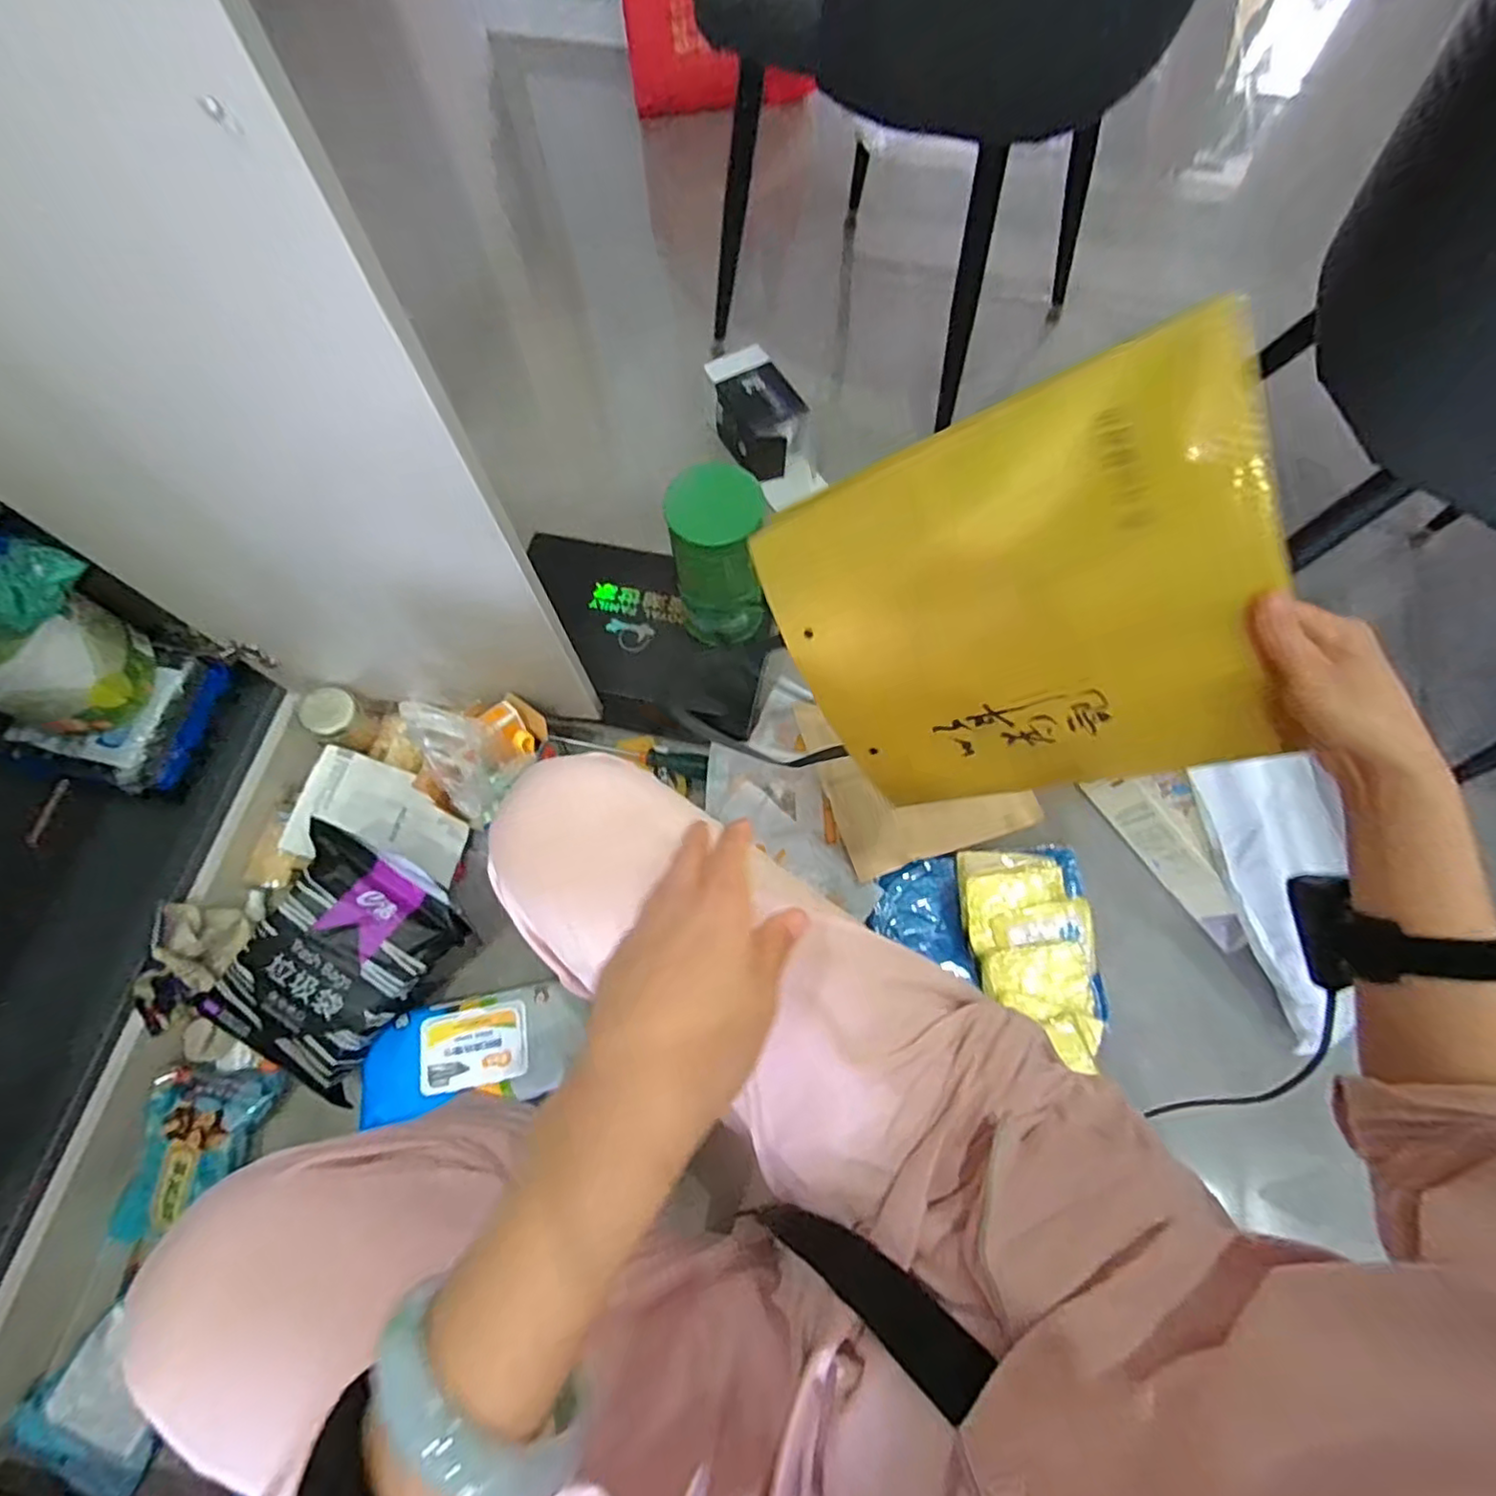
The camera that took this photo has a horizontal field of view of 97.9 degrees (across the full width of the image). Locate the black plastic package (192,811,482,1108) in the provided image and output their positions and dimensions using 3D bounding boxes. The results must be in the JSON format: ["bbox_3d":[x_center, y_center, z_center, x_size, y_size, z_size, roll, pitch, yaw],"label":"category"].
[{"bbox_3d":[-0.438,0.232,0.692,0.180,0.091,0.239,24,71,8],"label":"black plastic package"}]

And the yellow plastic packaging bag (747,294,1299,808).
[{"bbox_3d":[0.181,-0.084,0.456,0.040,0.301,0.270,-45,116,-47],"label":"yellow plastic packaging bag"}]

